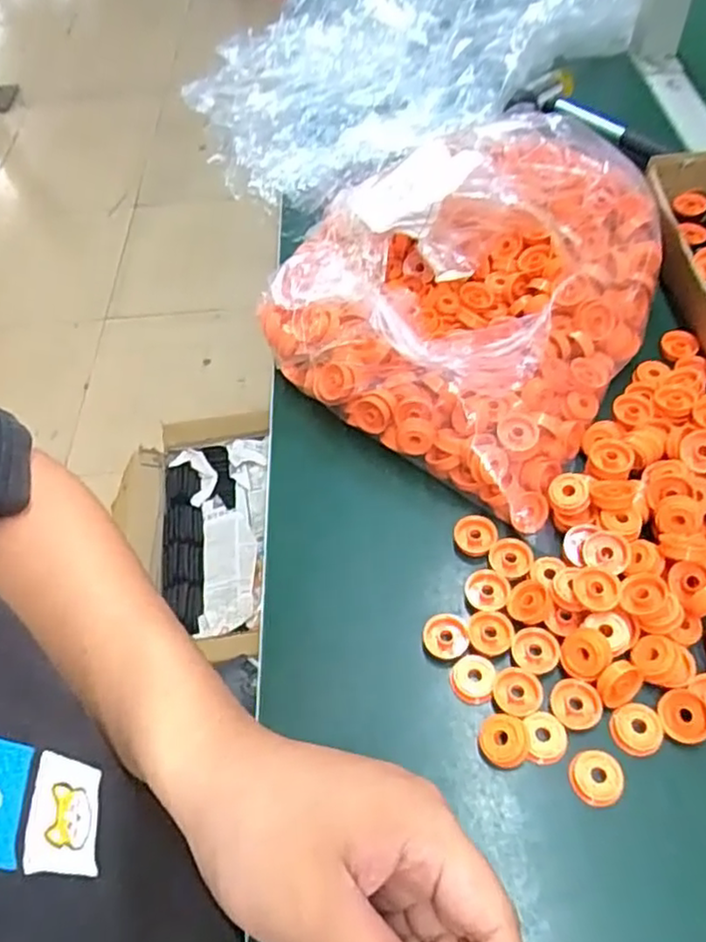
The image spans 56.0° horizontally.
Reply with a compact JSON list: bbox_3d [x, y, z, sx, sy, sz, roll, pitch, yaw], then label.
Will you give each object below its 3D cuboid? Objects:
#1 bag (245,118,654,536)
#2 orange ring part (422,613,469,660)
[{"bbox_3d":[0.071,-0.129,0.467,0.245,0.130,0.239,27,61,22],"label":"bag"},{"bbox_3d":[0.053,0.096,0.383,0.025,0.008,0.025,-2,54,3],"label":"orange ring part"}]

